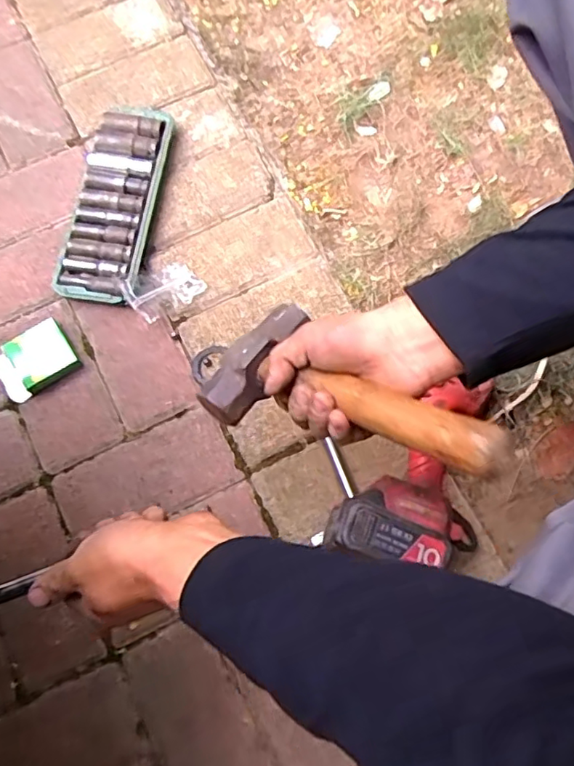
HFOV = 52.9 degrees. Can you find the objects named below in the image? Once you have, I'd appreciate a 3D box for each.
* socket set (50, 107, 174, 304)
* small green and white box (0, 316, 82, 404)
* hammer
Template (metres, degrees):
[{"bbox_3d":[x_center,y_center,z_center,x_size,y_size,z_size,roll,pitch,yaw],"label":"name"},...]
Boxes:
[{"bbox_3d":[-0.214,-0.226,0.721,0.105,0.035,0.264,7,74,3],"label":"socket set"},{"bbox_3d":[-0.296,-0.025,0.677,0.091,0.028,0.067,-33,76,-8],"label":"small green and white box"},{"bbox_3d":[0.041,0.004,0.420,0.264,0.033,0.115,19,70,49],"label":"hammer"}]

